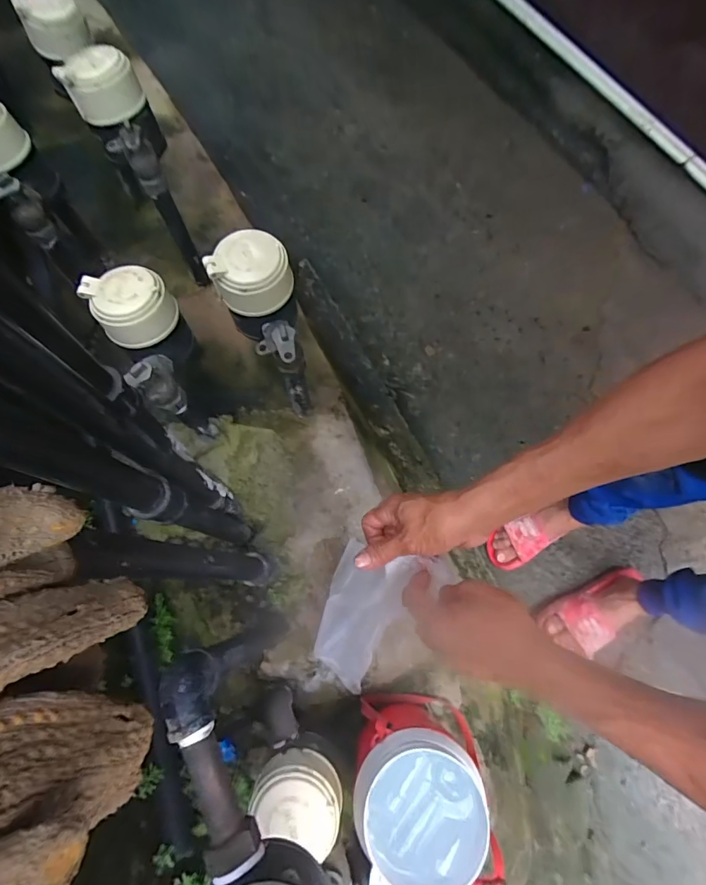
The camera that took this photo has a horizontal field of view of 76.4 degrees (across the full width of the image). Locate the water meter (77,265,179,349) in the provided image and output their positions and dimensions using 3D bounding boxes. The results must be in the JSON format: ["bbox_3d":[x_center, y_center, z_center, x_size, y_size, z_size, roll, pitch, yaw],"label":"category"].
[{"bbox_3d":[-0.242,-0.151,0.498,0.081,0.057,0.073,-30,75,-12],"label":"water meter"}]

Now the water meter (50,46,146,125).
[{"bbox_3d":[-0.299,-0.435,0.547,0.069,0.055,0.078,25,72,7],"label":"water meter"}]

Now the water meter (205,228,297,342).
[{"bbox_3d":[-0.110,-0.176,0.506,0.084,0.096,0.074,-19,73,-9],"label":"water meter"}]

